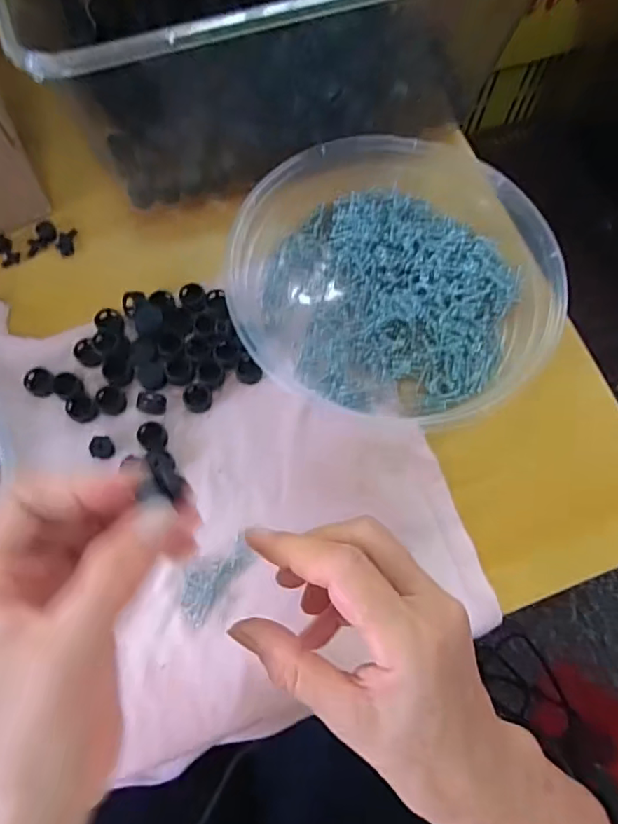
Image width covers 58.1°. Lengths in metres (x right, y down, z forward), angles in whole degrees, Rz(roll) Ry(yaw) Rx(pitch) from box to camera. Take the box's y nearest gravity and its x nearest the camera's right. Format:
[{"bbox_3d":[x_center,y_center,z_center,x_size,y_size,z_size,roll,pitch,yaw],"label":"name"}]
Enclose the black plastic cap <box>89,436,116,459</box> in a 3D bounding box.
[{"bbox_3d":[-0.123,0.021,0.331,0.014,0.007,0.014,1,71,-2],"label":"black plastic cap"}]

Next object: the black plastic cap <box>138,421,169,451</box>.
[{"bbox_3d":[-0.094,0.015,0.335,0.017,0.011,0.016,1,71,-2],"label":"black plastic cap"}]

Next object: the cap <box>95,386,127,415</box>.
[{"bbox_3d":[-0.122,-0.007,0.342,0.018,0.008,0.016,36,74,9],"label":"cap"}]

